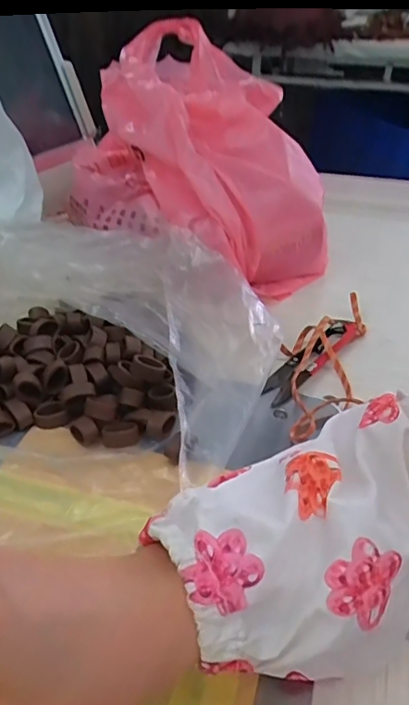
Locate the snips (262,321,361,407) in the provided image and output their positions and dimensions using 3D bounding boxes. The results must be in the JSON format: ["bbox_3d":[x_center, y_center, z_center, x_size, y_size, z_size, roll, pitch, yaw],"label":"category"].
[{"bbox_3d":[0.077,0.000,0.367,0.026,0.017,0.108,26,44,28],"label":"snips"}]

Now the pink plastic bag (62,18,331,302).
[{"bbox_3d":[-0.003,-0.170,0.467,0.250,0.146,0.162,28,45,30],"label":"pink plastic bag"}]

